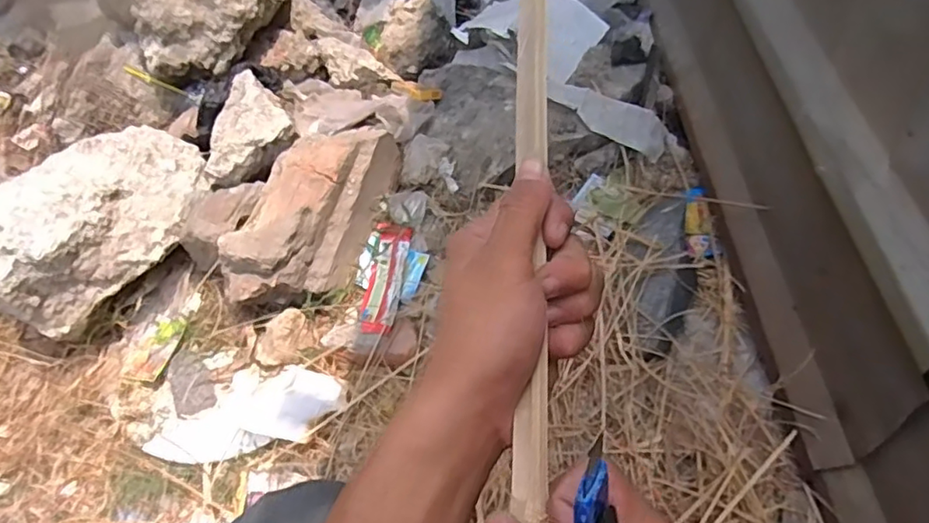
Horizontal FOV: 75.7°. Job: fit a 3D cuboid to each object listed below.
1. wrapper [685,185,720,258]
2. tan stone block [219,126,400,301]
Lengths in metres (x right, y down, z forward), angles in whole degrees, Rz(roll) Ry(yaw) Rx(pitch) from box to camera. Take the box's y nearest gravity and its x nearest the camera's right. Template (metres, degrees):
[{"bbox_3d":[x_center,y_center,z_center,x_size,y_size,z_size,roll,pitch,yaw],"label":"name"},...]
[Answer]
[{"bbox_3d":[0.392,-0.065,1.001,0.041,0.024,0.138,2,54,6],"label":"wrapper"},{"bbox_3d":[-0.243,-0.085,0.969,0.168,0.113,0.340,10,55,12],"label":"tan stone block"}]

